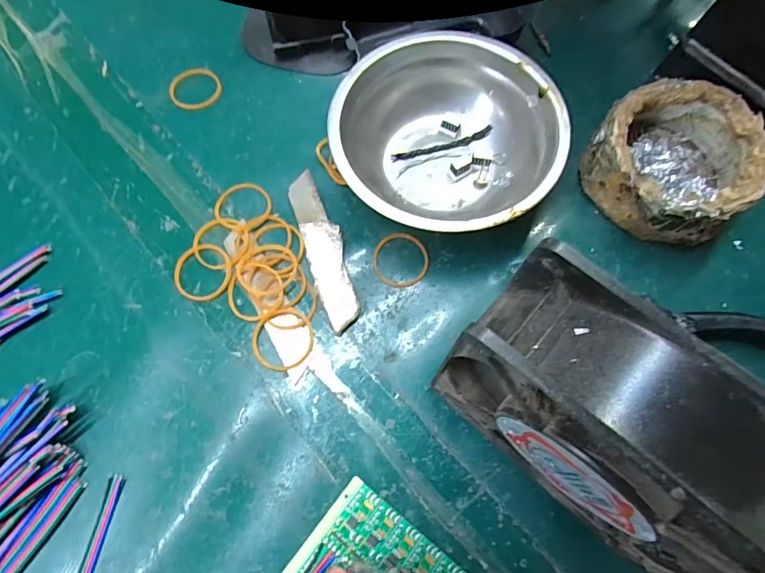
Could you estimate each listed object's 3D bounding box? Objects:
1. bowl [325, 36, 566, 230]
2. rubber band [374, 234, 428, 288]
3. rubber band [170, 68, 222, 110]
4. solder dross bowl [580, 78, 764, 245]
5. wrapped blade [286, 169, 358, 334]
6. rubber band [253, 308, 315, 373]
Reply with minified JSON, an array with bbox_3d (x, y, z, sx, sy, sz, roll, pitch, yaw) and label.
[{"bbox_3d":[0.037,-0.085,0.259,0.121,0.038,0.113,0,71,1],"label":"bowl"},{"bbox_3d":[0.011,-0.016,0.254,0.031,0.004,0.033,0,71,1],"label":"rubber band"},{"bbox_3d":[-0.125,-0.134,0.297,0.033,0.004,0.032,0,71,1],"label":"rubber band"},{"bbox_3d":[0.162,-0.070,0.251,0.080,0.041,0.081,0,71,1],"label":"solder dross bowl"},{"bbox_3d":[-0.034,-0.023,0.256,0.021,0.006,0.100,-17,72,-5],"label":"wrapped blade"},{"bbox_3d":[-0.054,0.028,0.238,0.032,0.004,0.033,0,71,1],"label":"rubber band"}]

